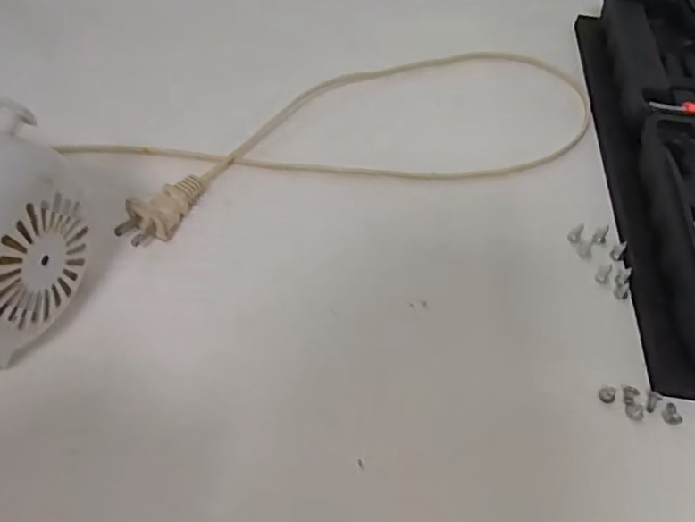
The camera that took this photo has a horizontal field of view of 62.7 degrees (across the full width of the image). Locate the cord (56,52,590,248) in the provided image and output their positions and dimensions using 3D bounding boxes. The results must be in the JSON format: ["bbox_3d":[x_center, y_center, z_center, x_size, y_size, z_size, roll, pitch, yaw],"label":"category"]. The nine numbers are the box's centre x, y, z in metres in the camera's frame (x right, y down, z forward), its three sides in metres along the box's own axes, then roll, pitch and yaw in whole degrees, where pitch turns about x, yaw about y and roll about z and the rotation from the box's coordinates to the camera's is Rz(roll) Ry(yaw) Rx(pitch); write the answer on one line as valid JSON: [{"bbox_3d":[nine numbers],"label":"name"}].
[{"bbox_3d":[0.007,-0.086,0.369,0.341,0.014,0.126,-16,55,-16],"label":"cord"}]

